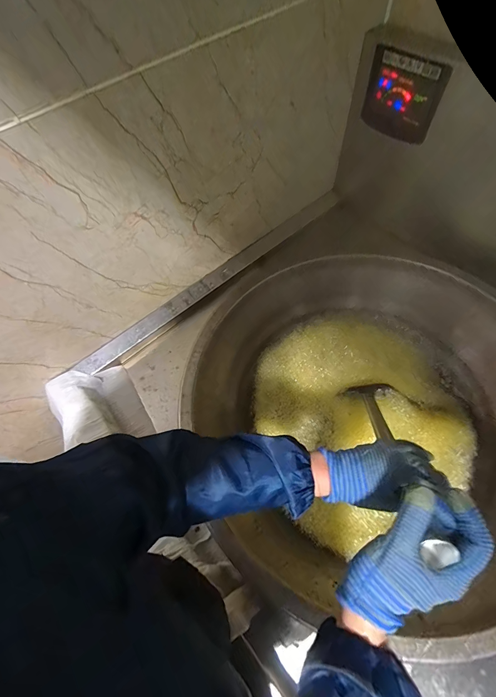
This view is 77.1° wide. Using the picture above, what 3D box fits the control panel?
[{"bbox_3d":[0.326,-0.531,0.664,0.158,0.140,0.022,39,71,22],"label":"control panel"}]

